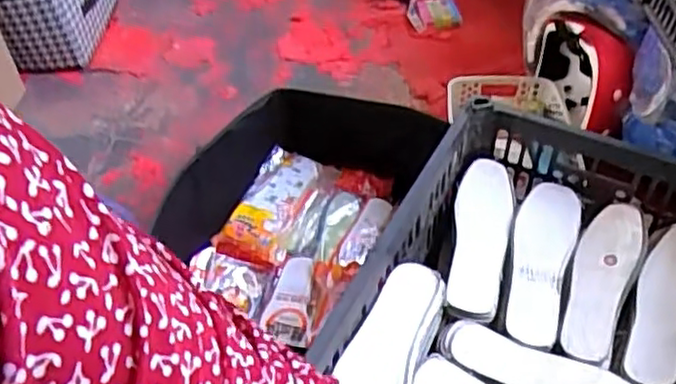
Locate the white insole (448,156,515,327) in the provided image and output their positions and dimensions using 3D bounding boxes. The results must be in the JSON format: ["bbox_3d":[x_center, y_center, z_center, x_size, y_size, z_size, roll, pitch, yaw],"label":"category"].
[{"bbox_3d":[0.170,0.049,0.819,0.065,0.021,0.226,7,48,10],"label":"white insole"}]

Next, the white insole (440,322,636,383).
[{"bbox_3d":[0.217,0.190,0.705,0.225,0.011,0.069,18,51,19],"label":"white insole"}]

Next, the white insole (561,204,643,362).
[{"bbox_3d":[0.300,0.097,0.790,0.064,0.015,0.217,20,52,21],"label":"white insole"}]

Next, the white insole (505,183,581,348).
[{"bbox_3d":[0.236,0.074,0.803,0.068,0.015,0.223,15,50,16],"label":"white insole"}]

